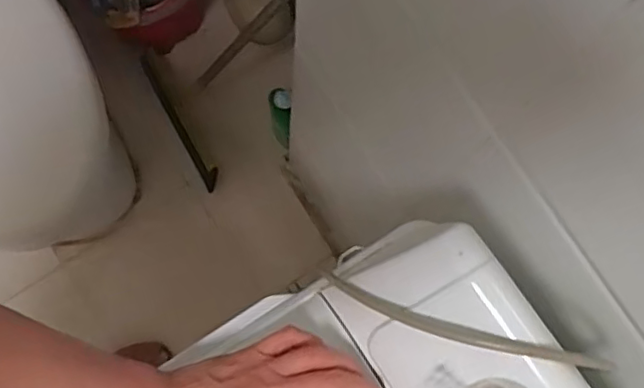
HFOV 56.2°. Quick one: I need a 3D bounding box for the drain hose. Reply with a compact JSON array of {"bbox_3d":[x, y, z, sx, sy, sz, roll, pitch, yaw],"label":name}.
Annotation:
[{"bbox_3d":[0.076,0.079,0.370,0.182,0.028,0.020,14,74,27],"label":"drain hose"}]

